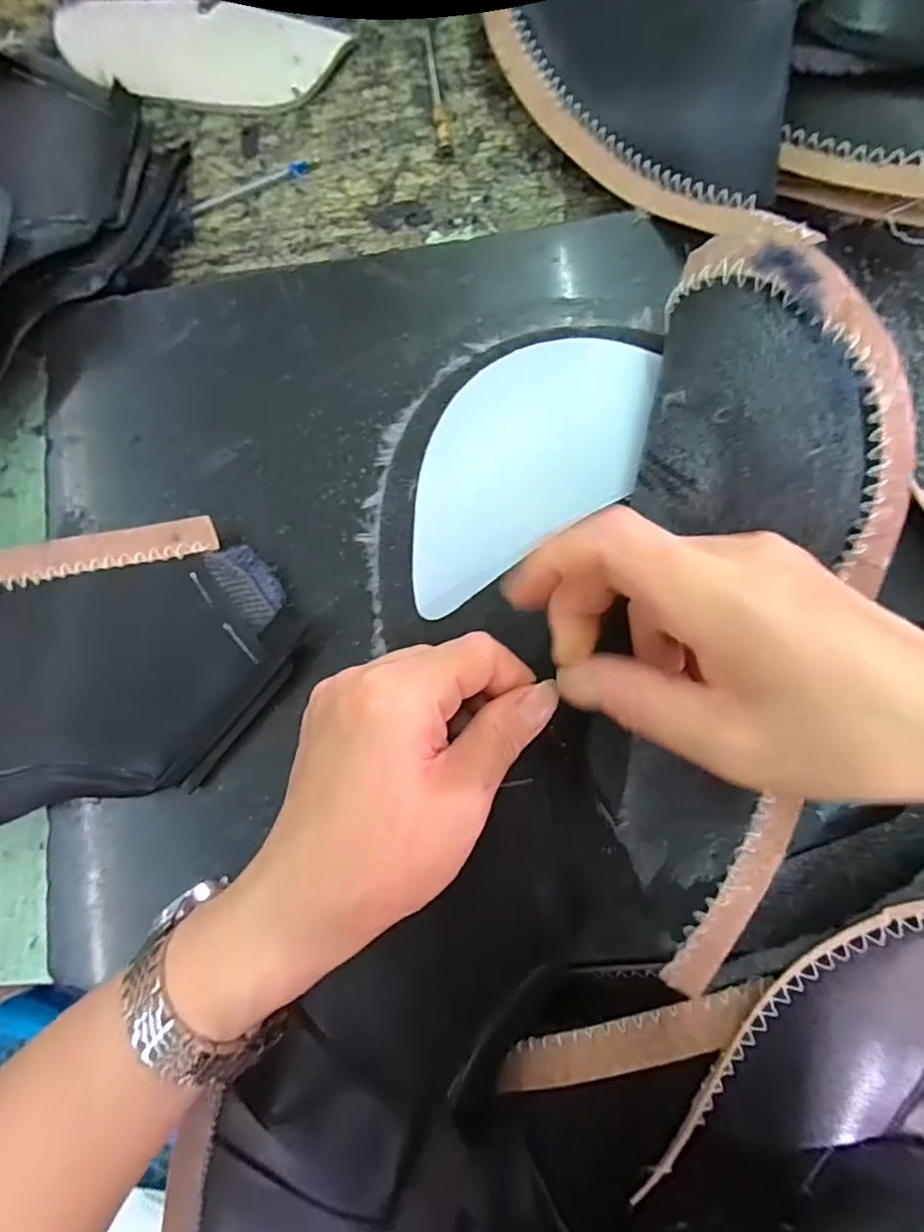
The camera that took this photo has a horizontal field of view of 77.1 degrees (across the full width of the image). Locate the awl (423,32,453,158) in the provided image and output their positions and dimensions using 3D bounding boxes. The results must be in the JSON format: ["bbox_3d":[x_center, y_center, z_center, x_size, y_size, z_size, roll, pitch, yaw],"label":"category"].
[{"bbox_3d":[-0.014,-0.268,0.296,0.007,0.006,0.071,-10,83,6],"label":"awl"}]

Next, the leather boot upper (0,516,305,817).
[{"bbox_3d":[-0.226,0.041,0.251,0.321,0.033,0.110,-17,82,5],"label":"leather boot upper"}]

